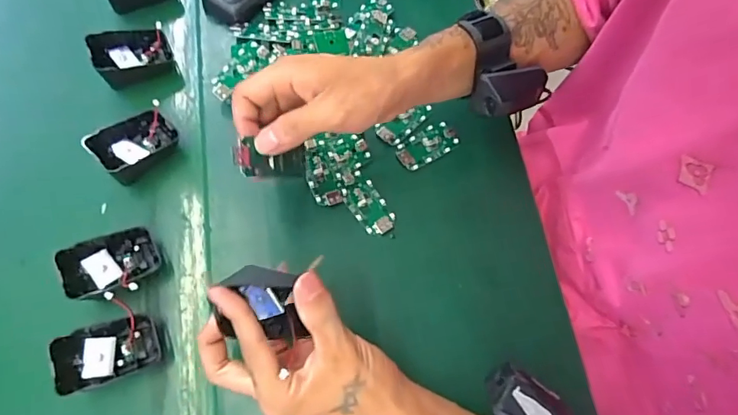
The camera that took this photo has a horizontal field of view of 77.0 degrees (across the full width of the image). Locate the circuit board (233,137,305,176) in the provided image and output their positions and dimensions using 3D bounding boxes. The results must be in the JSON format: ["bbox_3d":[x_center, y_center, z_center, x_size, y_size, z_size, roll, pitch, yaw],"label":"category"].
[{"bbox_3d":[-0.072,-0.035,0.335,0.059,0.009,0.025,-4,94,-44],"label":"circuit board"}]

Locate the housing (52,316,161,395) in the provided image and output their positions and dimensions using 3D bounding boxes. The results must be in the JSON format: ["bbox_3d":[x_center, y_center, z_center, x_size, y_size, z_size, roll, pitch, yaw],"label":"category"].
[{"bbox_3d":[-0.197,0.111,0.350,0.069,0.024,0.043,-12,75,-35],"label":"housing"}]

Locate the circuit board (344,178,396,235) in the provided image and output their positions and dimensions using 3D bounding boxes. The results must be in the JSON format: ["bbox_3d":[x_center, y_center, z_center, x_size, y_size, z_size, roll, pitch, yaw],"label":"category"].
[{"bbox_3d":[0.001,0.001,0.417,0.030,0.012,0.051,-30,79,-8],"label":"circuit board"}]

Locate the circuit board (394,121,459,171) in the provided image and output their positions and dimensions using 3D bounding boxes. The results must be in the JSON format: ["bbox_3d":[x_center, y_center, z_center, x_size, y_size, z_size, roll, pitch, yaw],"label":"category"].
[{"bbox_3d":[0.056,-0.059,0.443,0.060,0.007,0.031,-35,80,-8],"label":"circuit board"}]

